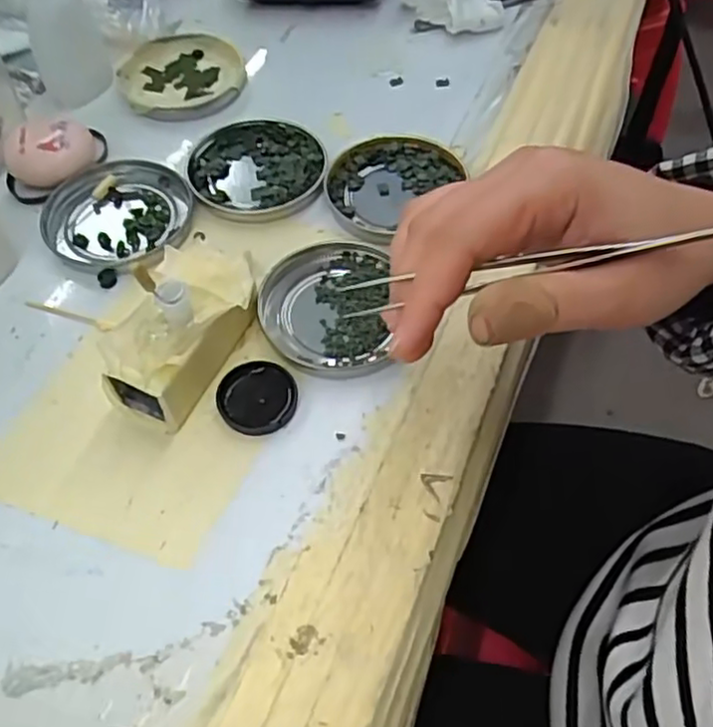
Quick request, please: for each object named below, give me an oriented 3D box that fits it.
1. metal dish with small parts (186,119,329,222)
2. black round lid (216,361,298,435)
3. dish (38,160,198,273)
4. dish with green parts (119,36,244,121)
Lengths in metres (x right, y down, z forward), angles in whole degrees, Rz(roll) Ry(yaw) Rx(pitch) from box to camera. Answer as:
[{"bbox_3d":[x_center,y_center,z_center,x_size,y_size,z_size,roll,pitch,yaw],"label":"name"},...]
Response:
[{"bbox_3d":[-0.057,-0.113,0.401,0.076,0.007,0.076,0,56,1],"label":"metal dish with small parts"},{"bbox_3d":[-0.046,0.016,0.318,0.036,0.006,0.034,0,56,1],"label":"black round lid"},{"bbox_3d":[-0.133,-0.082,0.386,0.078,0.011,0.078,0,56,1],"label":"dish"},{"bbox_3d":[-0.113,-0.187,0.453,0.078,0.012,0.079,0,56,1],"label":"dish with green parts"}]

